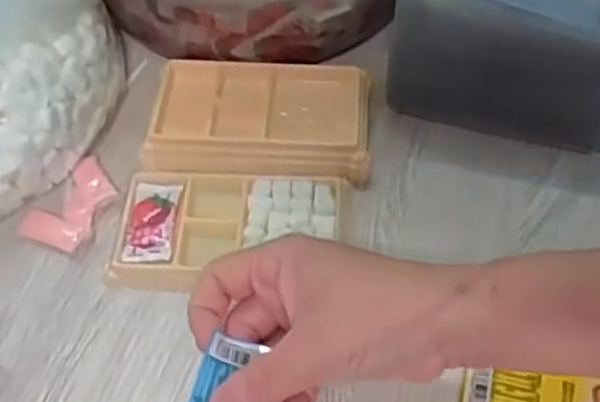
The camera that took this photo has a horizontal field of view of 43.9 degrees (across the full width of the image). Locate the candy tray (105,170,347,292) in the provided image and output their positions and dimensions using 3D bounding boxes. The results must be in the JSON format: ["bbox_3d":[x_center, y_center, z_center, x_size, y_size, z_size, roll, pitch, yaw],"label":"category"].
[{"bbox_3d":[-0.042,0.014,0.430,0.129,0.011,0.078,1,54,3],"label":"candy tray"}]

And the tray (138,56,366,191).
[{"bbox_3d":[-0.027,-0.052,0.468,0.136,0.025,0.078,2,54,4],"label":"tray"}]

